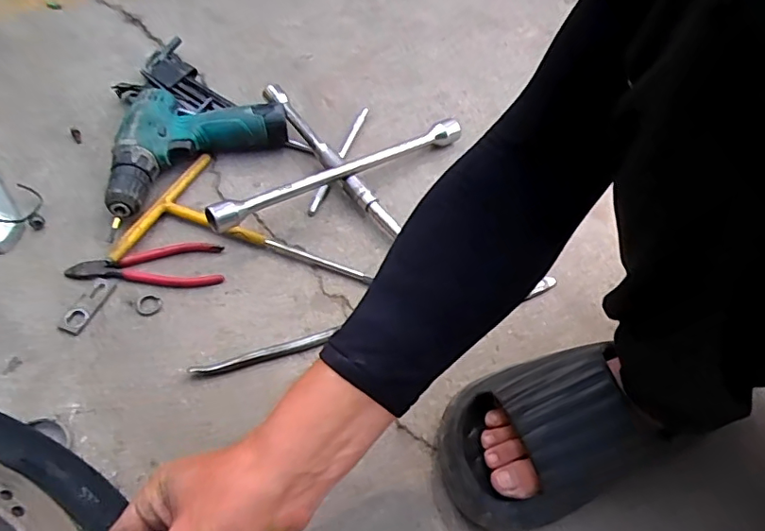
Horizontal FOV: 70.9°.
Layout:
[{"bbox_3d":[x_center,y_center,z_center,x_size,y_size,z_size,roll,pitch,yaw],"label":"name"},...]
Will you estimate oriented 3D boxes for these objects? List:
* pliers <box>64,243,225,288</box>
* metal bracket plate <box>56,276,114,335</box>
[{"bbox_3d":[-0.238,-0.003,0.543,0.145,0.011,0.052,-2,55,-7],"label":"pliers"},{"bbox_3d":[-0.282,0.038,0.515,0.023,0.005,0.062,19,55,8],"label":"metal bracket plate"}]

